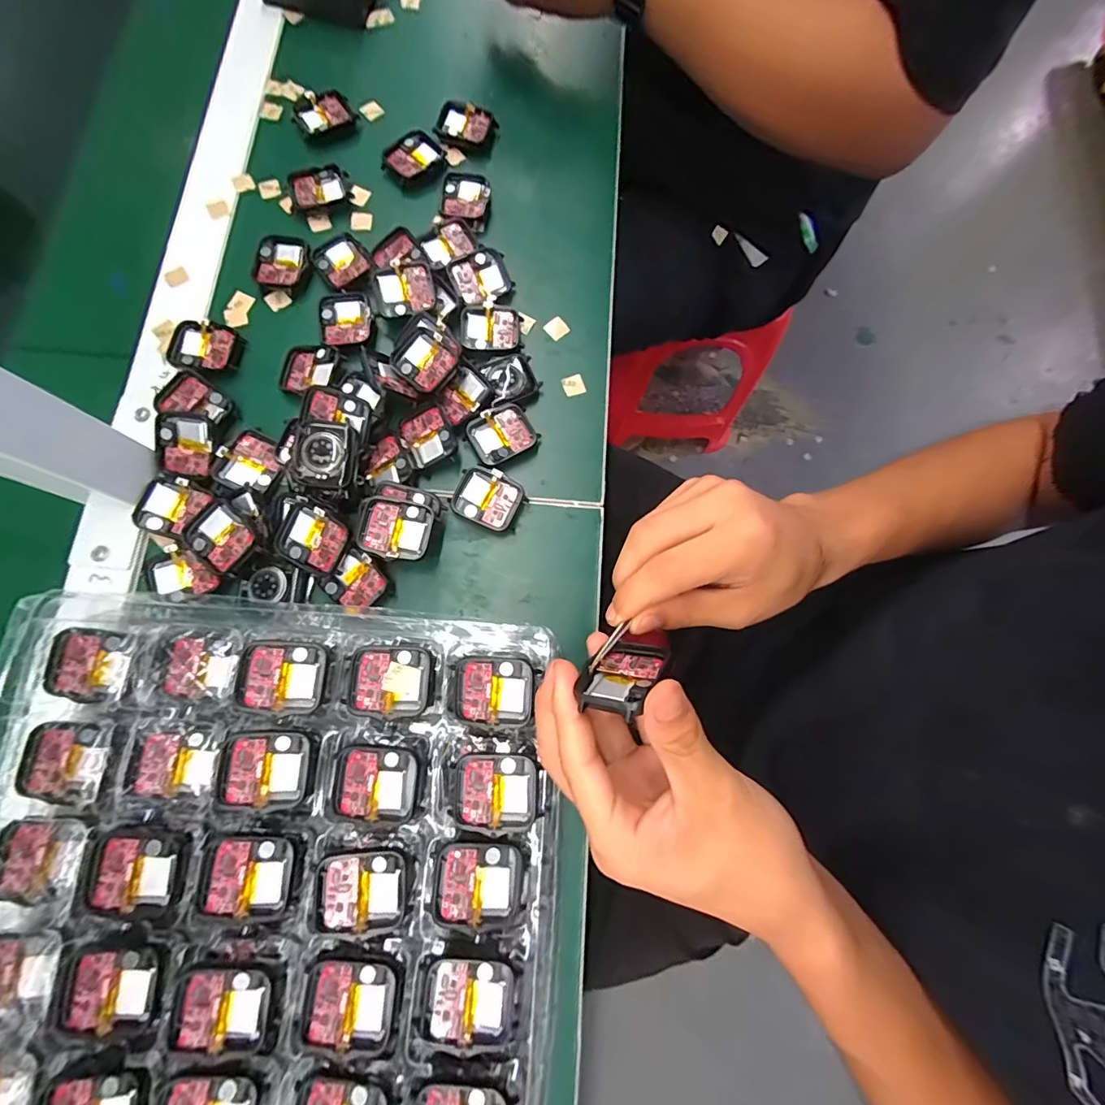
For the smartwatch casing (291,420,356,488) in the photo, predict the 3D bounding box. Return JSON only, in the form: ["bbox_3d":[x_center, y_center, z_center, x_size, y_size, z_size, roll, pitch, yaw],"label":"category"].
[{"bbox_3d":[-0.144,-0.062,0.296,0.034,0.014,0.040,4,77,-1],"label":"smartwatch casing"}]

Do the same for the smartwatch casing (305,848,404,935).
[{"bbox_3d":[-0.097,0.168,0.233,0.044,0.007,0.037,3,77,-2],"label":"smartwatch casing"}]

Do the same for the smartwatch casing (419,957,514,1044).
[{"bbox_3d":[-0.041,0.217,0.230,0.042,0.008,0.034,4,77,-1],"label":"smartwatch casing"}]

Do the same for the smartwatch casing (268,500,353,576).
[{"bbox_3d":[-0.152,-0.009,0.296,0.043,0.011,0.039,27,91,3],"label":"smartwatch casing"}]

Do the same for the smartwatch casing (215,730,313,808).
[{"bbox_3d":[-0.149,0.112,0.245,0.042,0.007,0.035,6,75,-13],"label":"smartwatch casing"}]

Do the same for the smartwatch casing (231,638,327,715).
[{"bbox_3d":[-0.146,0.067,0.254,0.041,0.009,0.037,8,76,-15],"label":"smartwatch casing"}]

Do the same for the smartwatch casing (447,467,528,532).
[{"bbox_3d":[-0.044,-0.036,0.322,0.044,0.017,0.037,23,78,3],"label":"smartwatch casing"}]

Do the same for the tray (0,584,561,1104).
[{"bbox_3d":[-0.147,0.164,0.247,0.296,0.046,0.268,3,77,0],"label":"tray"}]

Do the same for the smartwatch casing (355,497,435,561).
[{"bbox_3d":[-0.099,-0.015,0.294,0.040,0.012,0.038,14,77,1],"label":"smartwatch casing"}]

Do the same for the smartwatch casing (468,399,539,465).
[{"bbox_3d":[-0.036,-0.083,0.333,0.043,0.018,0.038,-35,81,-9],"label":"smartwatch casing"}]

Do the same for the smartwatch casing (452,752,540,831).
[{"bbox_3d":[-0.030,0.125,0.247,0.044,0.005,0.035,4,77,-1],"label":"smartwatch casing"}]

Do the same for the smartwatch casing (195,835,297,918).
[{"bbox_3d":[-0.150,0.159,0.232,0.040,0.008,0.035,9,77,0],"label":"smartwatch casing"}]

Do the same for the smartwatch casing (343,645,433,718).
[{"bbox_3d":[-0.090,0.070,0.258,0.044,0.005,0.037,4,77,-1],"label":"smartwatch casing"}]

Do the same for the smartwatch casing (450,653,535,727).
[{"bbox_3d":[-0.033,0.075,0.256,0.044,0.008,0.037,6,77,-1],"label":"smartwatch casing"}]

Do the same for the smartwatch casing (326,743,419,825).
[{"bbox_3d":[-0.093,0.120,0.244,0.043,0.006,0.037,4,77,-1],"label":"smartwatch casing"}]

